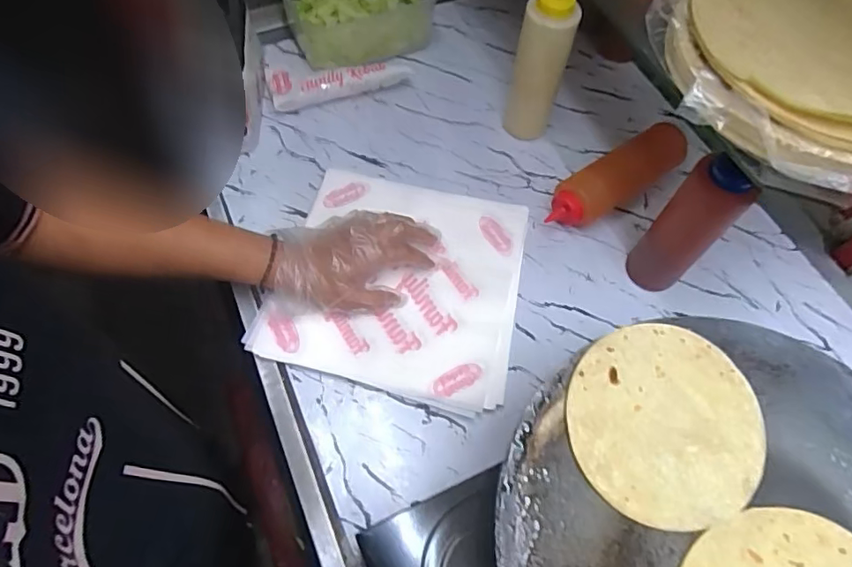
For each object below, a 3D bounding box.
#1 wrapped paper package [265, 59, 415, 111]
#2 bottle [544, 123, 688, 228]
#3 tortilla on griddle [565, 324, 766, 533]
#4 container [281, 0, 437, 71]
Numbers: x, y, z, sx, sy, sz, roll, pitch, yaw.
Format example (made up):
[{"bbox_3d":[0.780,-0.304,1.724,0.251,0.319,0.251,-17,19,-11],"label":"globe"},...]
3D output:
[{"bbox_3d":[-0.116,-0.278,0.742,0.189,0.039,0.067,-16,64,-12],"label":"wrapped paper package"},{"bbox_3d":[0.229,-0.129,0.676,0.209,0.053,0.062,-29,67,-18],"label":"bottle"},{"bbox_3d":[0.183,0.106,0.424,0.147,0.005,0.145,3,71,-4],"label":"tortilla on griddle"},{"bbox_3d":[-0.093,-0.387,0.778,0.210,0.094,0.157,-7,62,-7],"label":"container"}]

